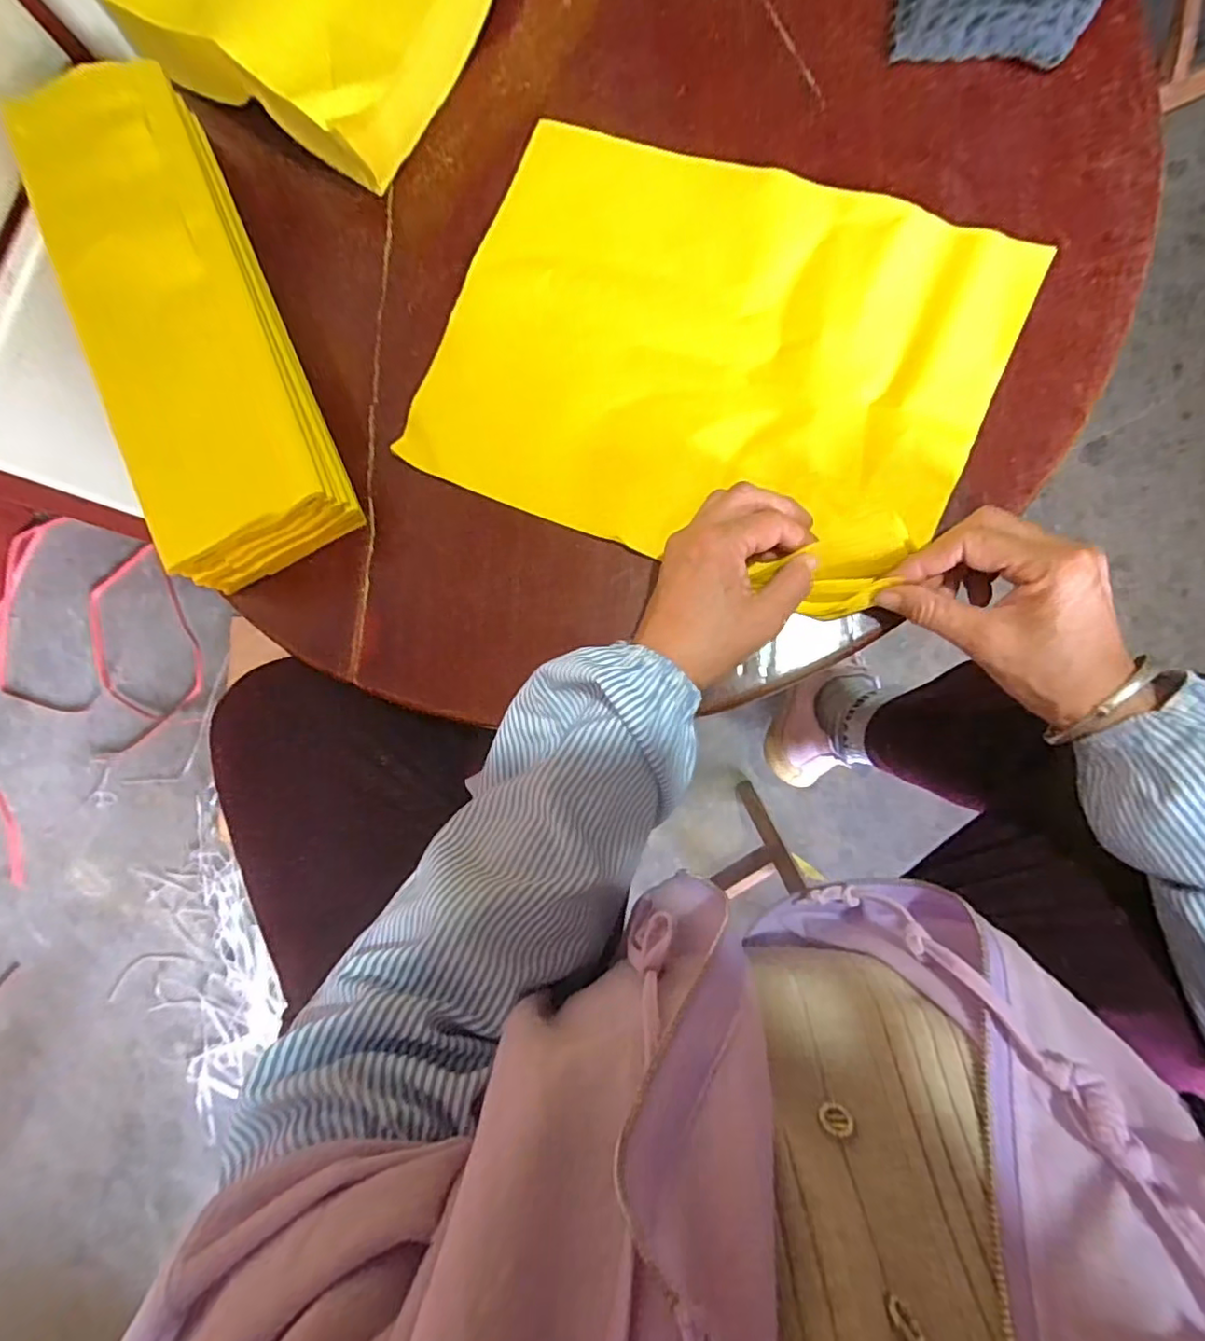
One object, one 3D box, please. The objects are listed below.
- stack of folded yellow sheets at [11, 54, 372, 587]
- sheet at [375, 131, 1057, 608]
[{"bbox_3d":[-0.283,-0.241,0.419,0.119,0.076,0.351,-24,83,6],"label":"stack of folded yellow sheets"},{"bbox_3d":[0.066,-0.205,0.394,0.351,0.030,0.257,23,90,9],"label":"sheet"}]

